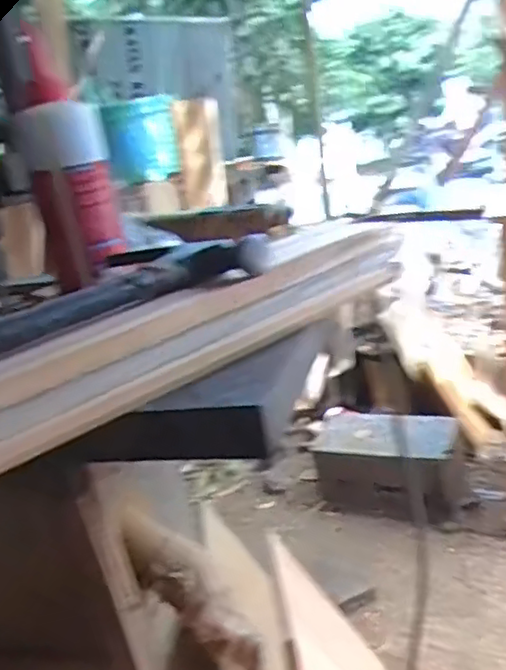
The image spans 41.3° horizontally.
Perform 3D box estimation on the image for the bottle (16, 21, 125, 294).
[{"bbox_3d":[-0.135,-0.125,0.501,0.055,0.167,0.064,-10,14,-7],"label":"bottle"}]

